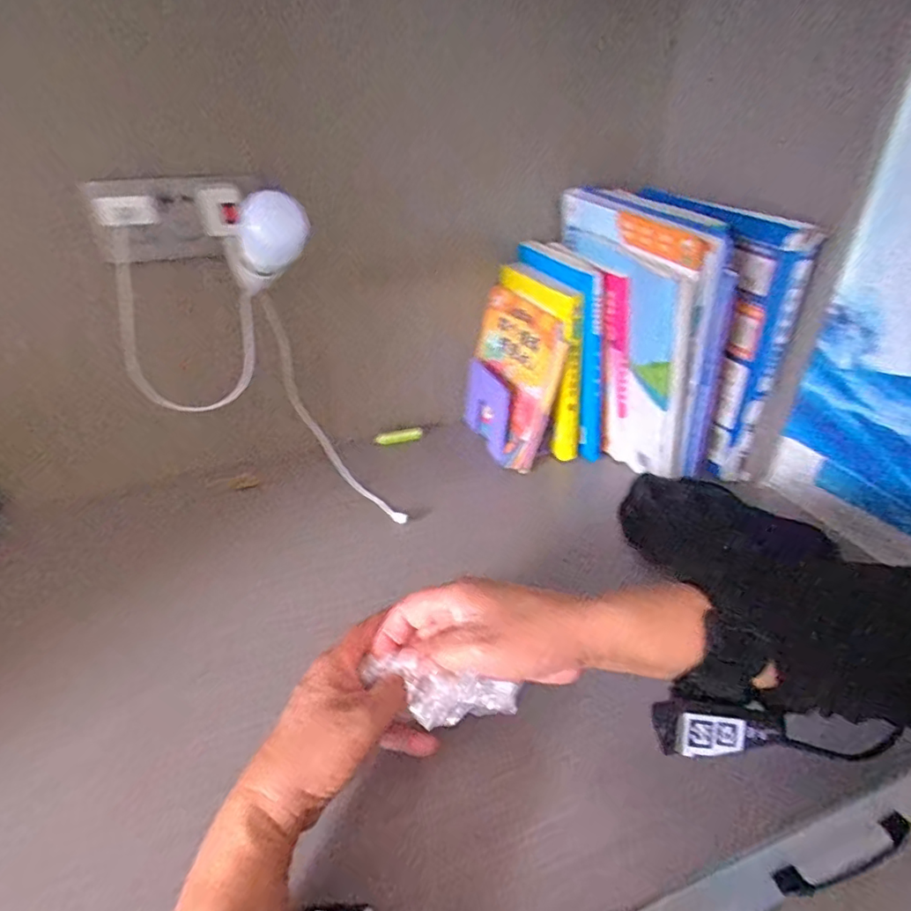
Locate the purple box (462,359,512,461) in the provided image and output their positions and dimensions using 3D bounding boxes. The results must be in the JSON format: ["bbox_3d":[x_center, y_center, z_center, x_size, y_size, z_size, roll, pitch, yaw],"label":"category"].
[{"bbox_3d":[0.040,-0.068,0.742,0.026,0.093,0.143,-11,35,-17],"label":"purple box"}]

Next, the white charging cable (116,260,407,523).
[{"bbox_3d":[-0.200,-0.061,0.606,0.109,0.357,0.133,-30,27,20],"label":"white charging cable"}]

